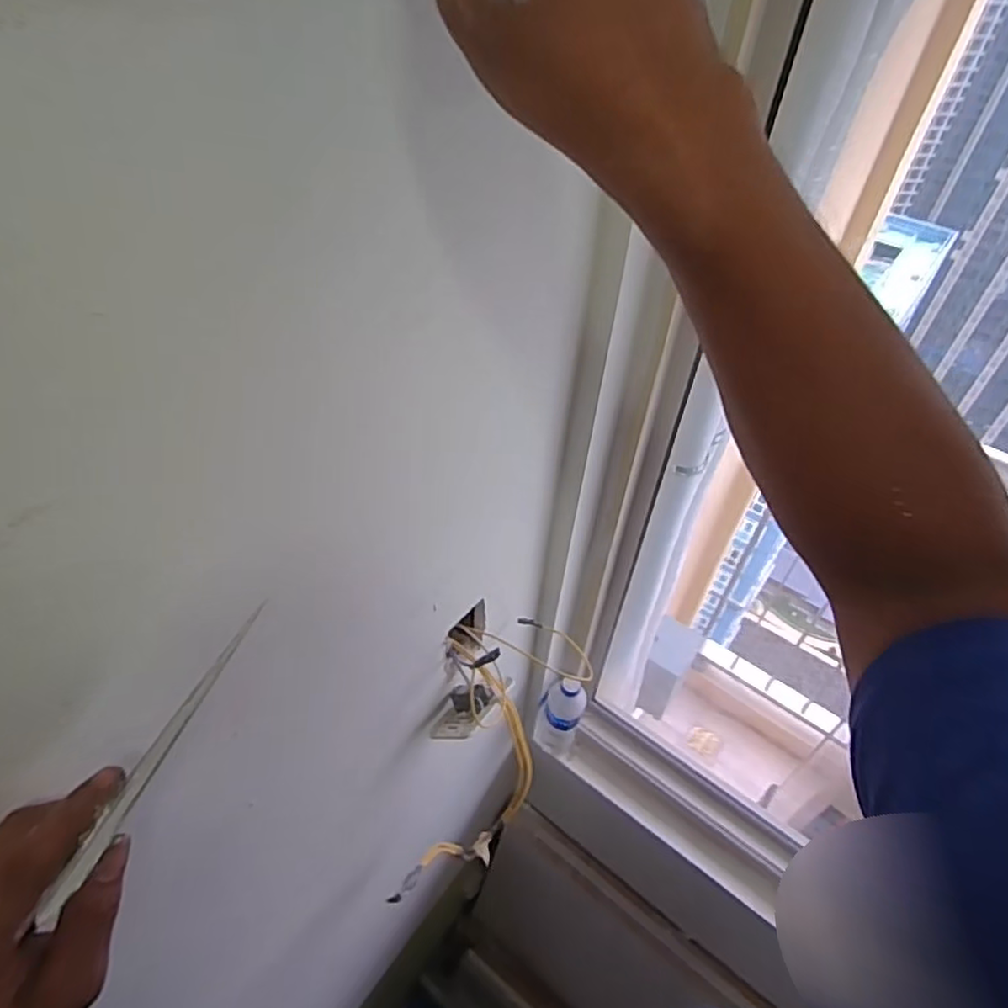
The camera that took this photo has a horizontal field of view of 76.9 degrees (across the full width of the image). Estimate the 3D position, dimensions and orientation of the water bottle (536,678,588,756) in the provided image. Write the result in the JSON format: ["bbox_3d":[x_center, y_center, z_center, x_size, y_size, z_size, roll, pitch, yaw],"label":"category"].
[{"bbox_3d":[0.097,0.356,1.072,0.069,0.208,0.061,16,46,10],"label":"water bottle"}]

